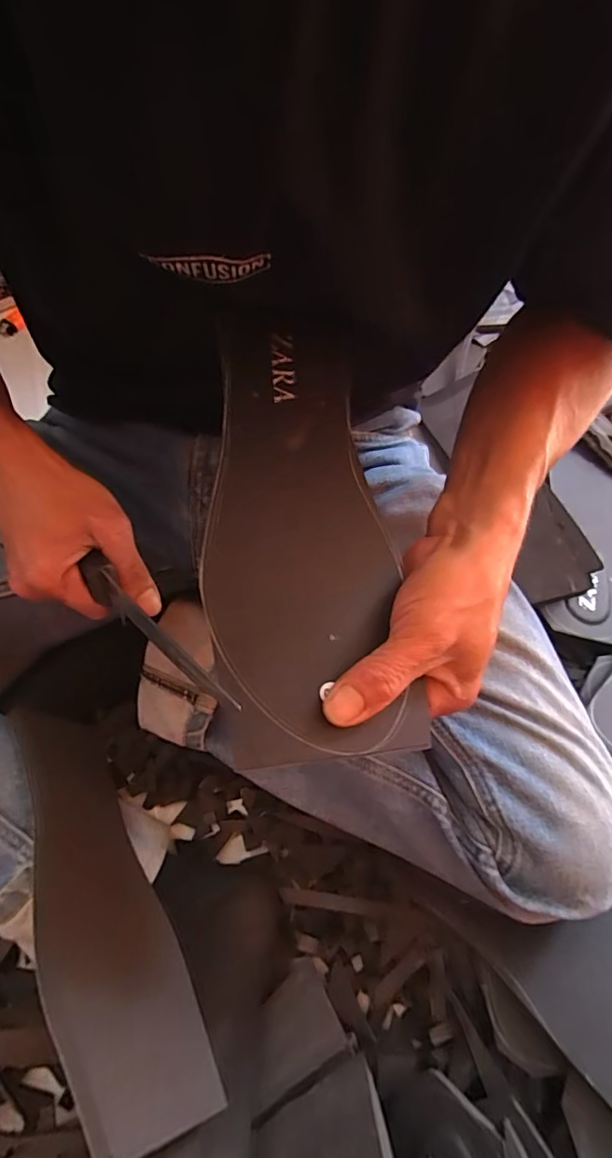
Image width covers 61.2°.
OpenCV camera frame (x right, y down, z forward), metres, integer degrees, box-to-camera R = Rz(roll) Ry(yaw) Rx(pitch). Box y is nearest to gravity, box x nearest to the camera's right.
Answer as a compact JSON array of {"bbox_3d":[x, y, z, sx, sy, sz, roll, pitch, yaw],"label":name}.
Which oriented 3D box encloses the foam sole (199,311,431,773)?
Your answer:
[{"bbox_3d":[-0.005,-0.032,0.263,0.093,0.008,0.234,-3,73,-13],"label":"foam sole"}]

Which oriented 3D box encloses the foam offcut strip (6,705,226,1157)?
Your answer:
[{"bbox_3d":[-0.132,0.187,0.325,0.010,0.096,0.258,-43,52,4],"label":"foam offcut strip"}]

